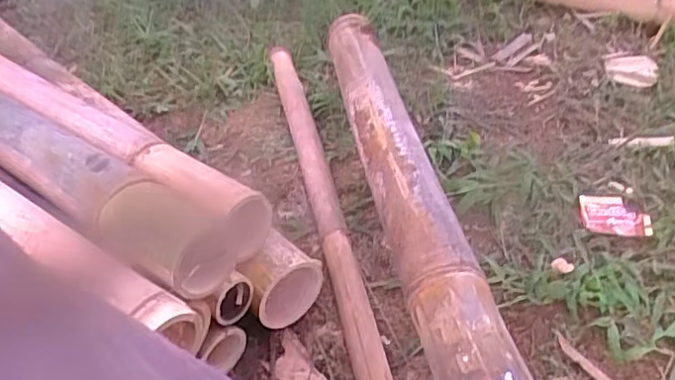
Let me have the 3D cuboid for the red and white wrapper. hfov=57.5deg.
[{"bbox_3d":[0.372,0.033,0.827,0.088,0.007,0.074,5,42,9],"label":"red and white wrapper"}]

